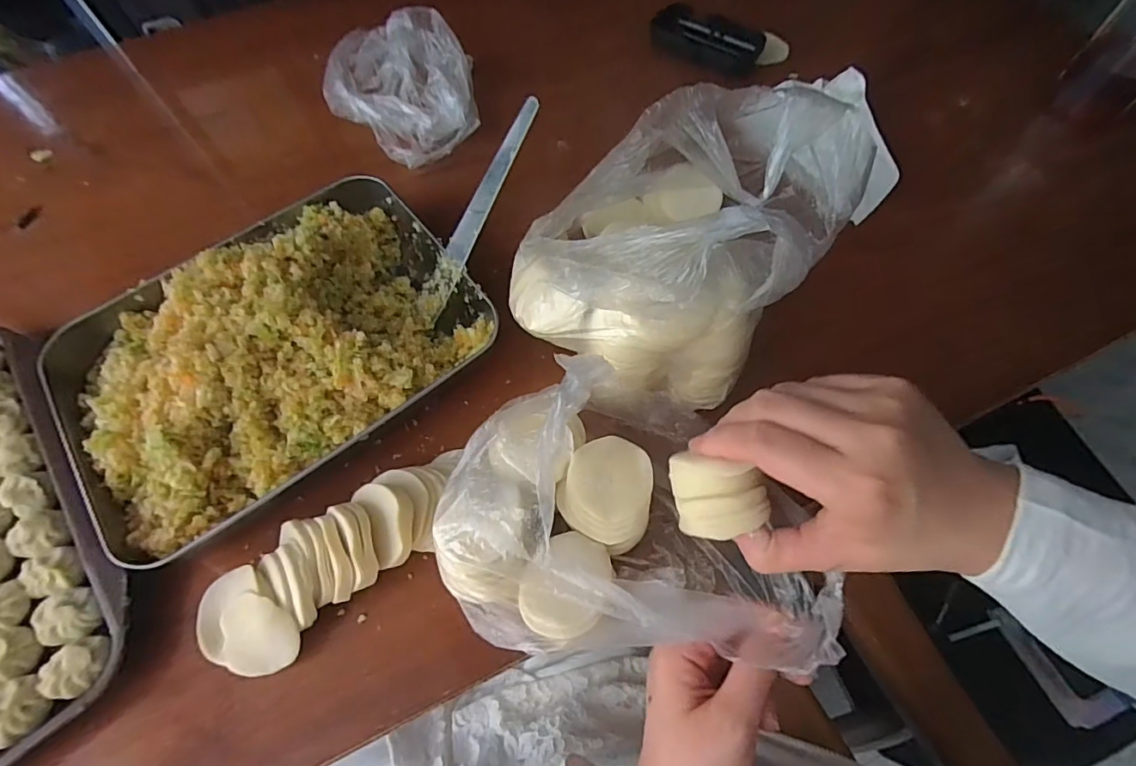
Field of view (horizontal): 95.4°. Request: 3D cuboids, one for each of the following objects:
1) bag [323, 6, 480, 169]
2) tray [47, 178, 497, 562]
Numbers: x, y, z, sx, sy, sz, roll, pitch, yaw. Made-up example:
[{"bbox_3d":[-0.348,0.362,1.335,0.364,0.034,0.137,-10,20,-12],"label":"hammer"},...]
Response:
[{"bbox_3d":[-0.147,-0.274,0.472,0.137,0.054,0.161,-28,66,-12],"label":"bag"},{"bbox_3d":[-0.195,-0.029,0.342,0.257,0.066,0.198,-35,68,-15],"label":"tray"}]

